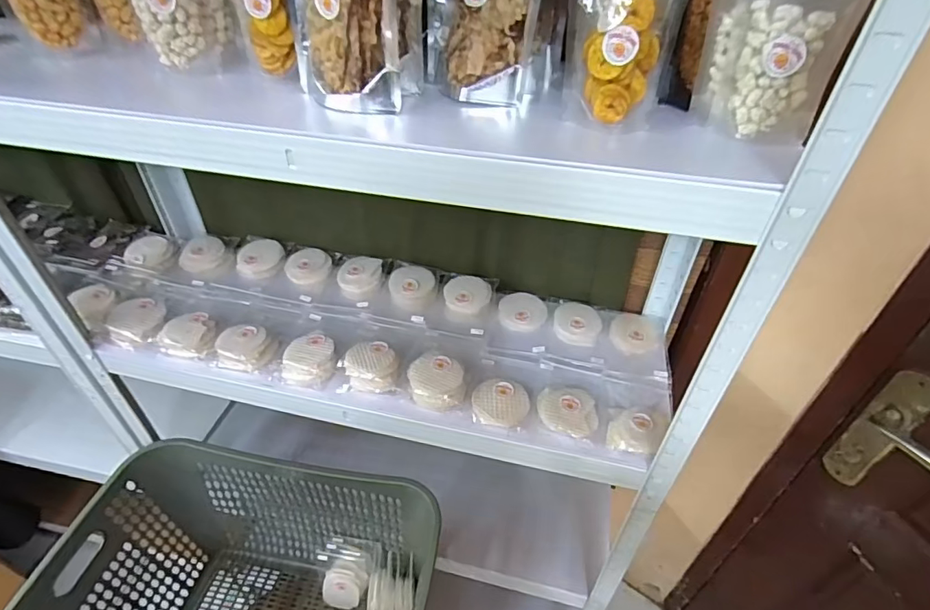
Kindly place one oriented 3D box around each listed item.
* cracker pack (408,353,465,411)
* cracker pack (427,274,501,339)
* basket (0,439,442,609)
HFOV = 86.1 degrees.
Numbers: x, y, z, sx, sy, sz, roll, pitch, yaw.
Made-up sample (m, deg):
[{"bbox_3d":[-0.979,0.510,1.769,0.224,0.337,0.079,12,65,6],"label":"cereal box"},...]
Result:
[{"bbox_3d":[-0.041,0.108,0.715,0.076,0.031,0.091,-2,42,-3],"label":"cracker pack"},{"bbox_3d":[-0.003,-0.002,0.833,0.097,0.032,0.124,10,43,10],"label":"cracker pack"},{"bbox_3d":[-0.341,0.515,0.850,0.561,0.354,0.441,6,42,6],"label":"basket"}]

